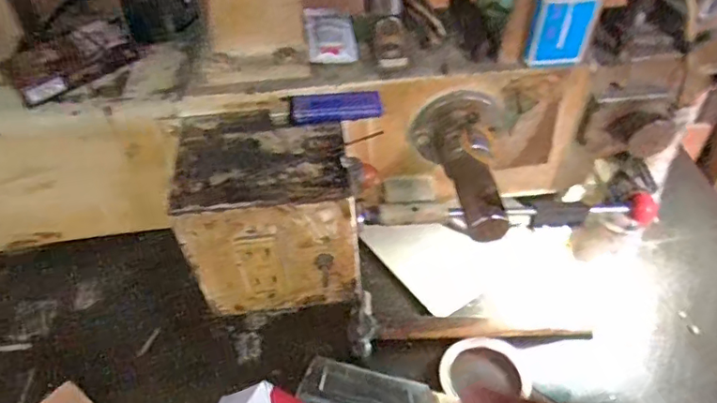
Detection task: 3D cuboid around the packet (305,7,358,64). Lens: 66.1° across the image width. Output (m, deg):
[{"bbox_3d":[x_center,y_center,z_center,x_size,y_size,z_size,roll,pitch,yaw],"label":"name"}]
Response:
[{"bbox_3d":[-0.023,-0.141,0.456,0.038,0.006,0.085,-7,47,-4],"label":"packet"}]

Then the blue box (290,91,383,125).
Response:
[{"bbox_3d":[-0.016,-0.069,0.410,0.066,0.014,0.021,-8,47,-5],"label":"blue box"}]

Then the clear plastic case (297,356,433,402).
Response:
[{"bbox_3d":[0.004,0.193,0.541,0.125,0.020,0.066,13,49,14],"label":"clear plastic case"}]

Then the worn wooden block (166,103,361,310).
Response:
[{"bbox_3d":[-0.067,0.009,0.426,0.119,0.128,0.095,-8,47,-5],"label":"worn wooden block"}]

